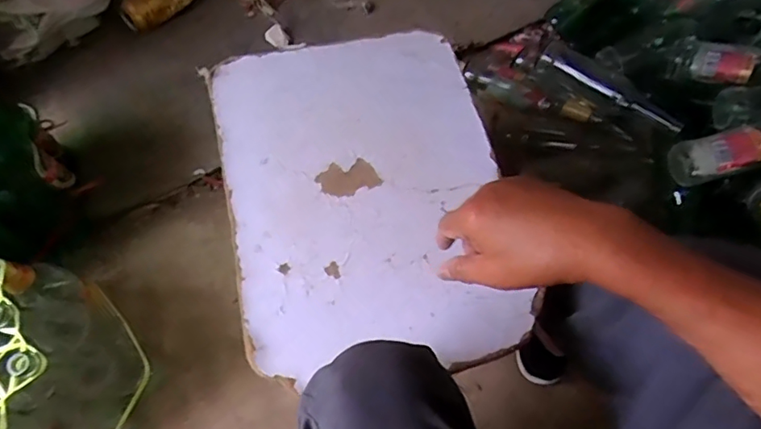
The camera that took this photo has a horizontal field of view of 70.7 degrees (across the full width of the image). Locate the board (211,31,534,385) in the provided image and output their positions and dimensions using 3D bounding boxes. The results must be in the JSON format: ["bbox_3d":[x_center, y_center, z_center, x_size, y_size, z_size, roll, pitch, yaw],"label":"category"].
[{"bbox_3d":[-0.020,-0.036,0.642,0.323,0.017,0.429,-12,67,-6],"label":"board"}]

